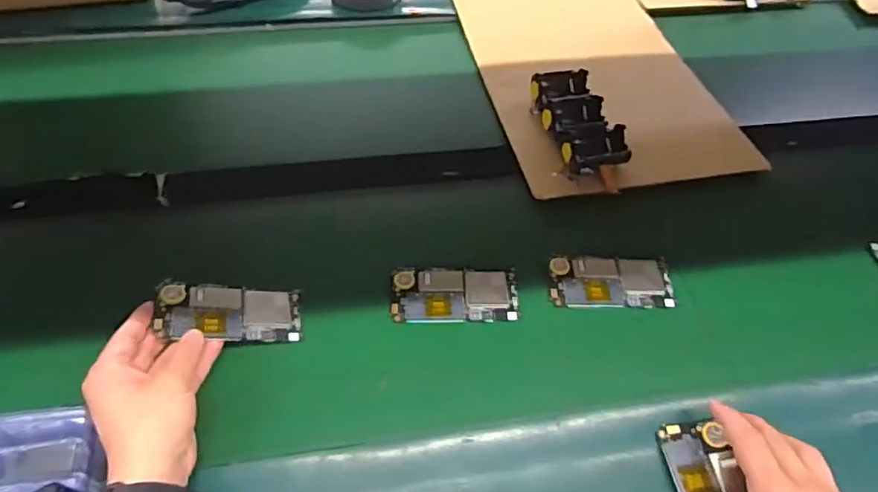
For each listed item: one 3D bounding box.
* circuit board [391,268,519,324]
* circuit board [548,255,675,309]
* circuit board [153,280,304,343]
[{"bbox_3d":[0.016,0.048,0.575,0.124,0.004,0.063,-1,51,-3],"label":"circuit board"},{"bbox_3d":[0.176,0.037,0.593,0.123,0.010,0.062,2,51,-1],"label":"circuit board"},{"bbox_3d":[-0.188,0.059,0.526,0.124,0.011,0.062,8,48,-21],"label":"circuit board"}]

